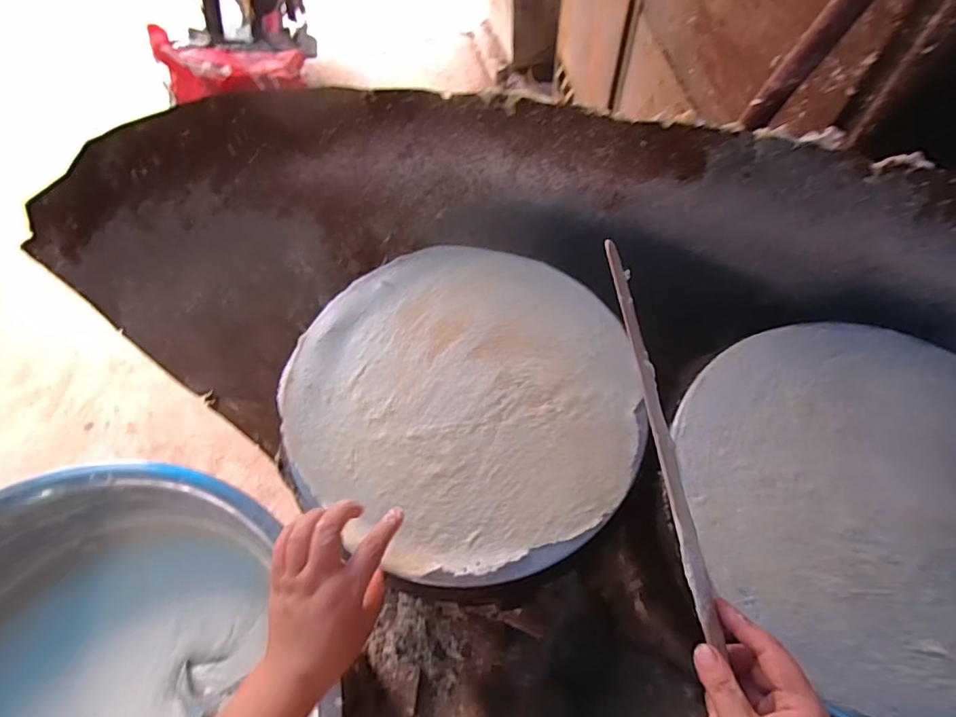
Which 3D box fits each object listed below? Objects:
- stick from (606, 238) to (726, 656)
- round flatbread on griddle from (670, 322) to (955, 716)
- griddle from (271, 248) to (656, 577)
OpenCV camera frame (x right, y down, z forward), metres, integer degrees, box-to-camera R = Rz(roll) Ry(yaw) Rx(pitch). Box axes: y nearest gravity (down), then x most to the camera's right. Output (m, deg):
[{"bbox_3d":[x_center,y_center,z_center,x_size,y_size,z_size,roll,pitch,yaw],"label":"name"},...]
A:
[{"bbox_3d":[0.140,0.052,0.400,0.017,0.016,0.302,-10,77,-3],"label":"stick"},{"bbox_3d":[0.371,0.123,0.473,0.335,0.027,0.360,-1,63,2],"label":"round flatbread on griddle"},{"bbox_3d":[-0.009,0.039,0.545,0.353,0.020,0.343,-31,66,-13],"label":"griddle"}]

